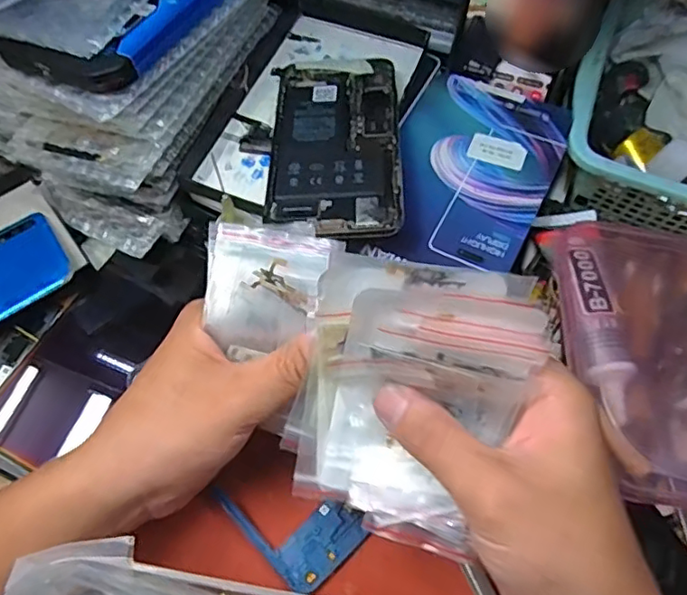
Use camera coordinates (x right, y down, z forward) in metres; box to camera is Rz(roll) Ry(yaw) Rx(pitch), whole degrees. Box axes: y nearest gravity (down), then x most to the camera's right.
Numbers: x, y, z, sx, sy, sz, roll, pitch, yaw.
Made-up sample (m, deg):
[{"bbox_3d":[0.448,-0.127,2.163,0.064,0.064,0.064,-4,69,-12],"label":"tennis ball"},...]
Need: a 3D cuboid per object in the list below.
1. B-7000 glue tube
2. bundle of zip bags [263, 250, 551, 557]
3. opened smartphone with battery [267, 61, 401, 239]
[{"bbox_3d":[0.144,0.005,0.355,0.040,0.030,0.137,2,62,0],"label":"B-7000 glue tube"},{"bbox_3d":[0.022,0.045,0.248,0.094,0.023,0.125,17,114,8],"label":"bundle of zip bags"},{"bbox_3d":[-0.005,-0.095,0.352,0.075,0.004,0.151,-3,56,2],"label":"opened smartphone with battery"}]

